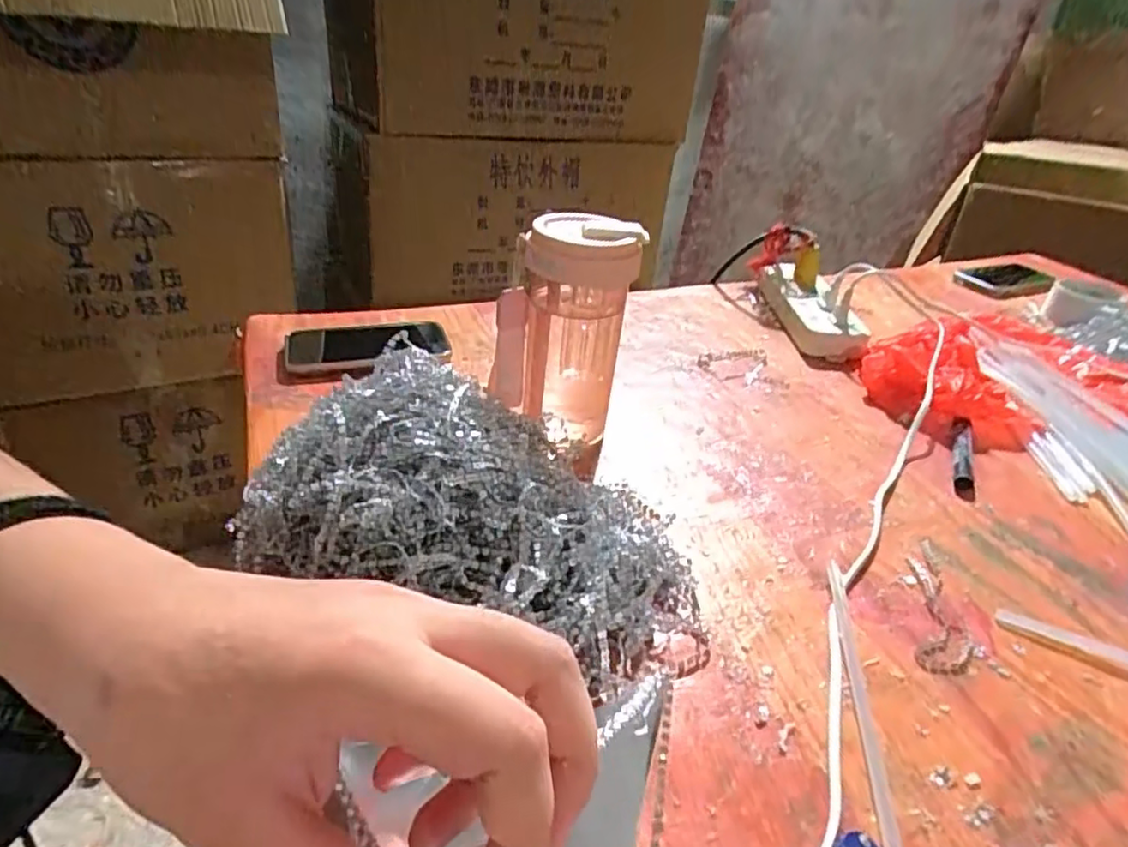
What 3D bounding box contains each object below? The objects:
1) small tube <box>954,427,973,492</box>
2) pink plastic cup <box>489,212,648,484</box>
[{"bbox_3d":[0.335,0.028,0.556,0.014,0.011,0.088,18,34,20],"label":"small tube"},{"bbox_3d":[-0.001,-0.059,0.506,0.089,0.180,0.076,23,36,26],"label":"pink plastic cup"}]

